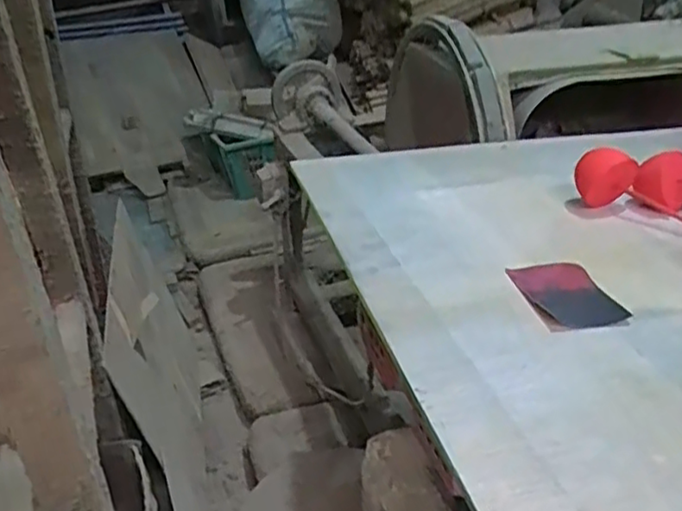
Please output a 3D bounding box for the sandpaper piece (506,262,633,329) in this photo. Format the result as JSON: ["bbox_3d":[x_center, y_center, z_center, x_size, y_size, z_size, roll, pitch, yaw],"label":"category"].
[{"bbox_3d":[0.115,0.019,0.335,0.041,0.005,0.061,-4,31,-6],"label":"sandpaper piece"}]

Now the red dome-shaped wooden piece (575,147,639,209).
[{"bbox_3d":[0.172,-0.050,0.425,0.036,0.040,0.031,11,32,18],"label":"red dome-shaped wooden piece"}]

